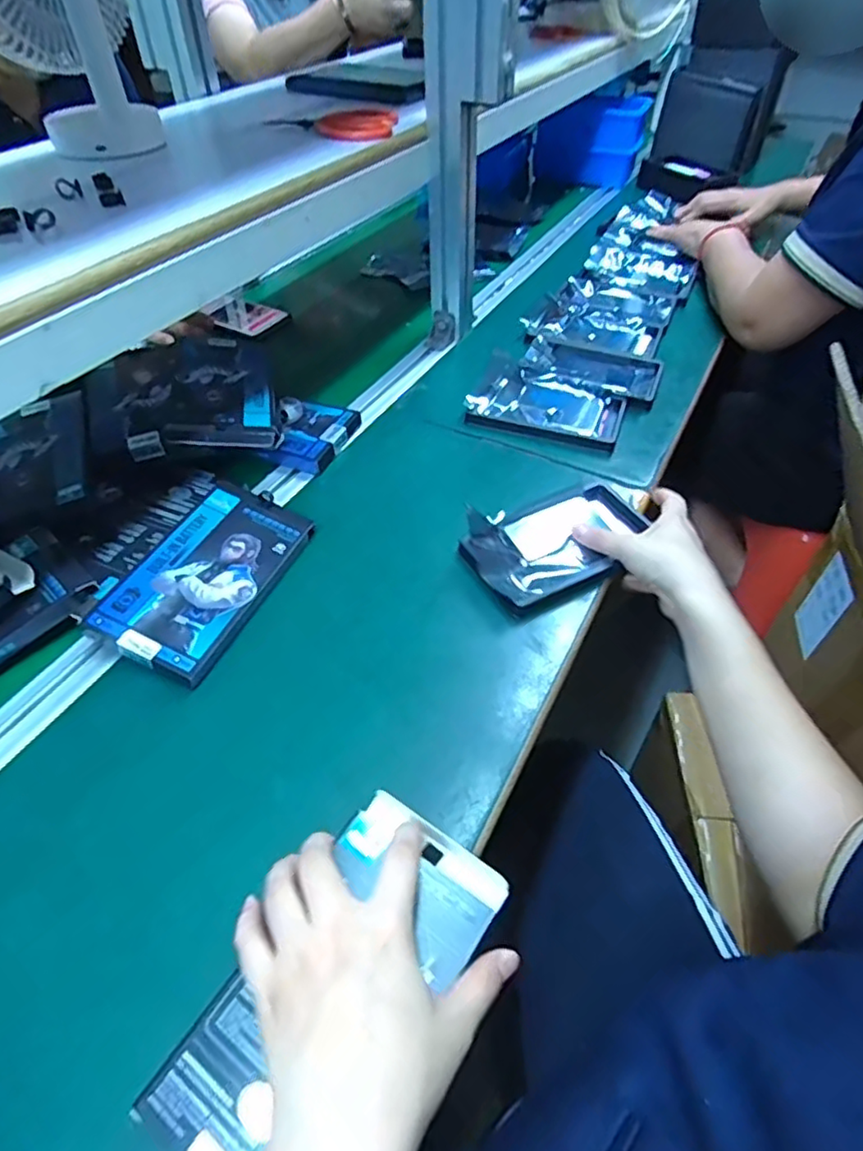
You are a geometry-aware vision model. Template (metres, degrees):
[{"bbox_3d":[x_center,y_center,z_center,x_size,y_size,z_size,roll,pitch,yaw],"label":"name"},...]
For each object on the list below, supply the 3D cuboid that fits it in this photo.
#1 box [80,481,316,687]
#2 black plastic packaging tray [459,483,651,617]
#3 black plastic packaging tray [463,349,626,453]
[{"bbox_3d":[-0.180,-0.002,0.503,0.098,0.025,0.178,19,52,13],"label":"box"},{"bbox_3d":[0.110,-0.032,0.541,0.162,0.018,0.098,-21,54,-19],"label":"black plastic packaging tray"},{"bbox_3d":[0.126,-0.189,0.676,0.160,0.028,0.096,16,49,15],"label":"black plastic packaging tray"}]

